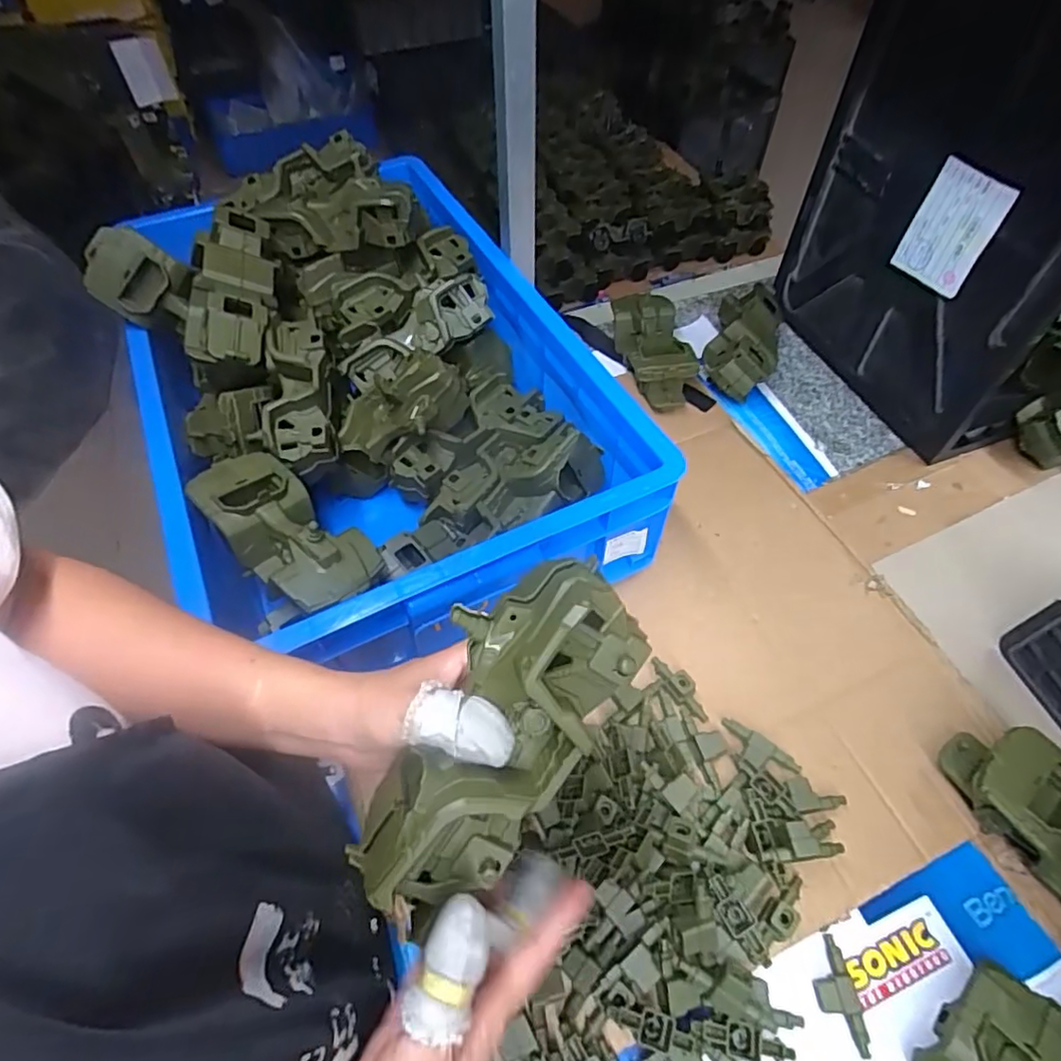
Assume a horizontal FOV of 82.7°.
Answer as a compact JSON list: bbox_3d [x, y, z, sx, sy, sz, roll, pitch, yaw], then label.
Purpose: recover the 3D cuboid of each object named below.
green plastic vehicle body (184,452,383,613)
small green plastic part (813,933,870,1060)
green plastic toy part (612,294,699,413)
[{"bbox_3d":[-0.198,0.000,0.488,0.167,0.045,0.076,37,64,22],"label":"green plastic vehicle body"},{"bbox_3d":[0.213,0.324,0.421,0.024,0.015,0.066,-3,56,-2],"label":"small green plastic part"},{"bbox_3d":[0.153,-0.230,0.759,0.087,0.056,0.180,0,56,0],"label":"green plastic toy part"}]

